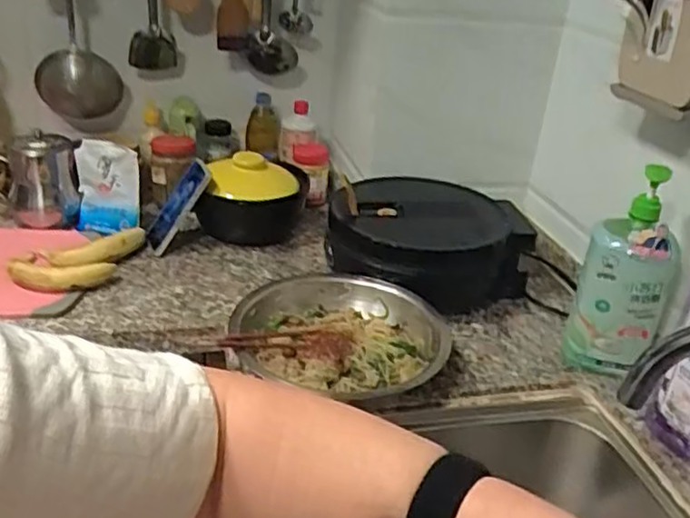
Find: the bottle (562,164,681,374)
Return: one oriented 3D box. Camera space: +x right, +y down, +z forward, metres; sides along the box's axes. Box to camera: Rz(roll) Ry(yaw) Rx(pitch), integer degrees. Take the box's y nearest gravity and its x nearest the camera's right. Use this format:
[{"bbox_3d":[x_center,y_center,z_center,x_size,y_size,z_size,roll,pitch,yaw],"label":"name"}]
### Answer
[{"bbox_3d":[0.376,0.028,0.900,0.115,0.275,0.079,19,31,26],"label":"bottle"}]

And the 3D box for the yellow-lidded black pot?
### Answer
[{"bbox_3d":[-0.165,-0.120,1.227,0.191,0.122,0.154,2,28,-6],"label":"yellow-lidded black pot"}]

